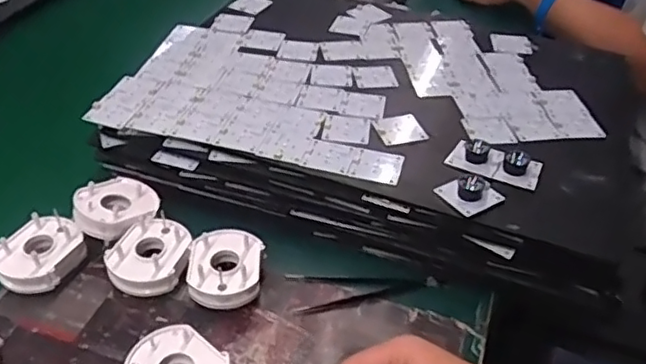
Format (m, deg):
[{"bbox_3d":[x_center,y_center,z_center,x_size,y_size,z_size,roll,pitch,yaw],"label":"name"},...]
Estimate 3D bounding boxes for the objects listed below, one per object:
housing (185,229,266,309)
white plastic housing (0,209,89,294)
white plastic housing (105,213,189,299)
[{"bbox_3d":[-0.081,0.073,0.511,0.061,0.035,0.072,4,40,0],"label":"housing"},{"bbox_3d":[-0.239,0.063,0.516,0.060,0.035,0.070,16,42,14],"label":"white plastic housing"},{"bbox_3d":[-0.143,0.066,0.518,0.060,0.035,0.069,18,42,16],"label":"white plastic housing"}]

